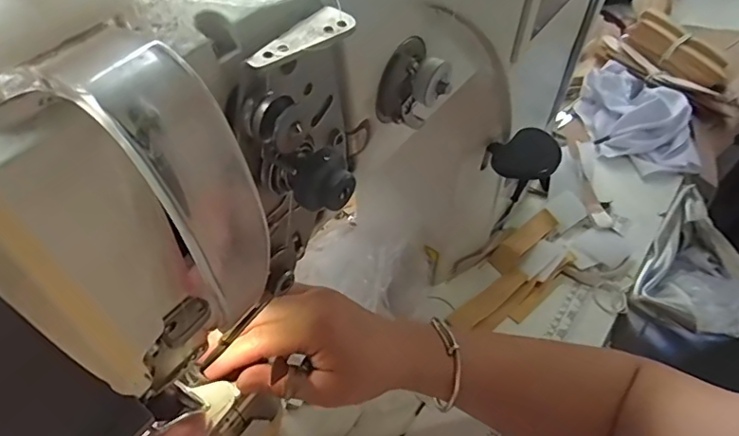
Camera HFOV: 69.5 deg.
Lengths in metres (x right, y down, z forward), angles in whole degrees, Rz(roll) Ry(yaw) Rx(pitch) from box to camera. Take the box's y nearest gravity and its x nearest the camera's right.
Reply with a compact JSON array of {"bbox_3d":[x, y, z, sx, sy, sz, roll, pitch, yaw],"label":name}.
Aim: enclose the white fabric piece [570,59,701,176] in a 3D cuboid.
[{"bbox_3d":[0.359,-0.141,0.718,0.114,0.055,0.190,-8,46,0],"label":"white fabric piece"}]

